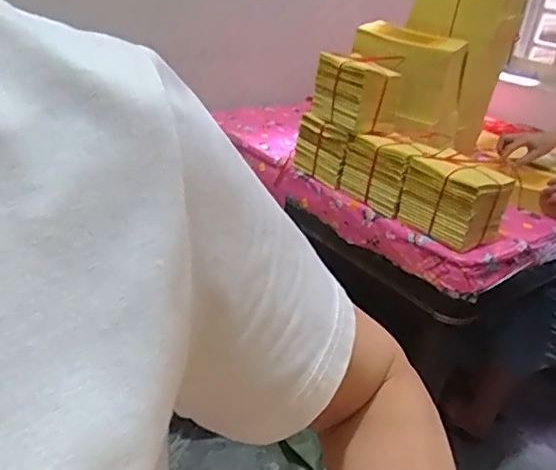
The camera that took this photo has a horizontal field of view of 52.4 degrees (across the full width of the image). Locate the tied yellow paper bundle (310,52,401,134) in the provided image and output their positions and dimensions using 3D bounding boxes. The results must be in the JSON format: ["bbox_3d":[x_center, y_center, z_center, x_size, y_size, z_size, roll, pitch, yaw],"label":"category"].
[{"bbox_3d":[0.165,-0.310,1.243,0.121,0.133,0.167,-15,34,-35],"label":"tied yellow paper bundle"}]

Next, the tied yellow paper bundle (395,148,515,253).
[{"bbox_3d":[0.344,-0.068,1.106,0.102,0.133,0.180,-14,34,-34],"label":"tied yellow paper bundle"}]

